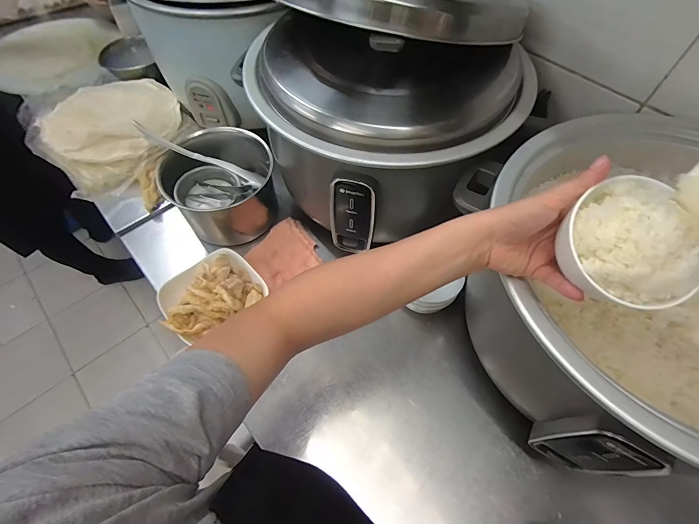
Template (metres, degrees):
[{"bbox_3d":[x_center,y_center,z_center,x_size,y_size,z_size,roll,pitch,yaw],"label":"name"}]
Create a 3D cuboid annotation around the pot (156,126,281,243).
[{"bbox_3d":[-0.239,-0.142,0.670,0.186,0.142,0.169,-7,59,-4],"label":"pot"}]

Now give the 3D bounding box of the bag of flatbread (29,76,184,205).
[{"bbox_3d":[-0.511,-0.299,0.763,0.290,0.070,0.295,40,67,21],"label":"bag of flatbread"}]

